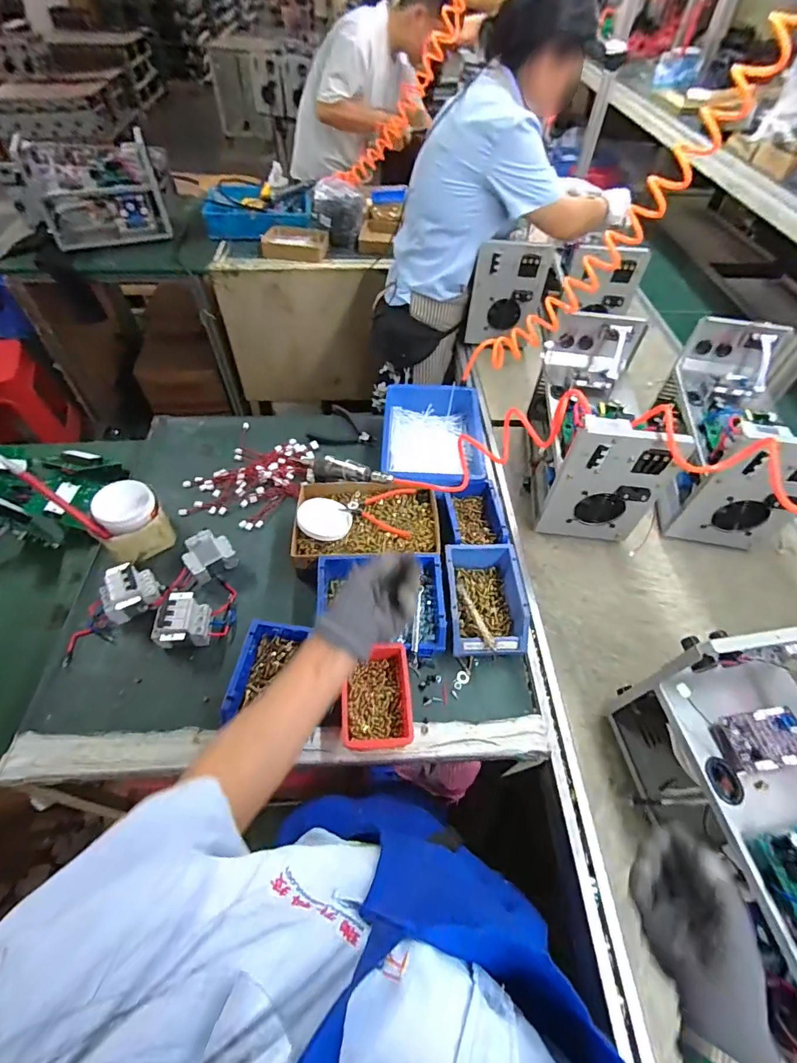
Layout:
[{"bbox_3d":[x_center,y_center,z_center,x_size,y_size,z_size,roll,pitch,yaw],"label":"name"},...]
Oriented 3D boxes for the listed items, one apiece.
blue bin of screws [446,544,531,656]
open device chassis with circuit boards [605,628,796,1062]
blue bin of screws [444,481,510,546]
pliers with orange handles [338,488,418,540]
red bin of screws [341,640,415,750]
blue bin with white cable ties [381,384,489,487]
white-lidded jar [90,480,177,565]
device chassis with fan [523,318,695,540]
[{"bbox_3d":[0.145,0.110,0.752,0.121,0.074,0.184,0,54,-3],"label":"blue bin of screws"},{"bbox_3d":[0.441,0.333,0.508,0.187,0.262,0.376,-4,54,-5],"label":"open device chassis with circuit boards"},{"bbox_3d":[0.140,-0.027,0.864,0.097,0.061,0.158,-4,54,-6],"label":"blue bin of screws"},{"bbox_3d":[-0.041,-0.042,0.859,0.136,0.010,0.118,5,54,1],"label":"pliers with orange handles"},{"bbox_3d":[-0.033,0.238,0.667,0.096,0.047,0.150,-1,54,-4],"label":"red bin of screws"},{"bbox_3d":[0.077,-0.206,0.993,0.224,0.084,0.324,5,54,1],"label":"blue bin with white cable ties"},{"bbox_3d":[-0.480,-0.014,0.812,0.105,0.114,0.099,1,54,-2],"label":"white-lidded jar"},{"bbox_3d":[0.378,-0.210,0.902,0.197,0.256,0.390,6,54,1],"label":"device chassis with fan"}]

